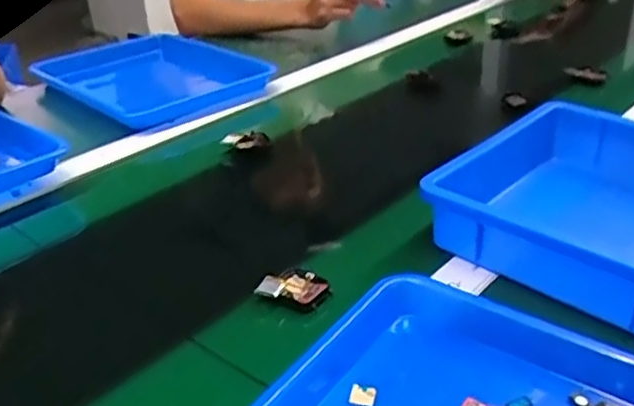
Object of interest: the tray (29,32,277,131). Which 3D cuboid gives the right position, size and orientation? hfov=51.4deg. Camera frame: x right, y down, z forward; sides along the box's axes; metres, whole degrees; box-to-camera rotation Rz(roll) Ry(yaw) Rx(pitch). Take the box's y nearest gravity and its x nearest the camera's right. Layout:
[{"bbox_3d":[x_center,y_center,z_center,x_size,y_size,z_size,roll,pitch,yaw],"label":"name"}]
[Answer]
[{"bbox_3d":[-0.250,-0.186,0.977,0.229,0.041,0.328,-26,39,-34],"label":"tray"}]

